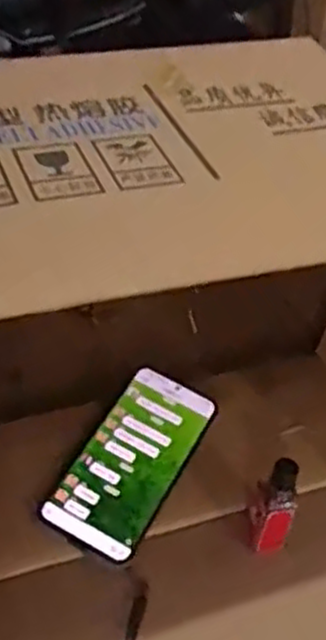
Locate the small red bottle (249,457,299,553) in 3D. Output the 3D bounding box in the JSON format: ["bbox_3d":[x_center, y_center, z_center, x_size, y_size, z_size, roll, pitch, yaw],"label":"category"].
[{"bbox_3d":[0.077,0.131,0.558,0.029,0.086,0.025,-7,42,-13],"label":"small red bottle"}]

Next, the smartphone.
[{"bbox_3d":[-0.022,0.103,0.597,0.072,0.011,0.157,25,50,14],"label":"smartphone"}]

